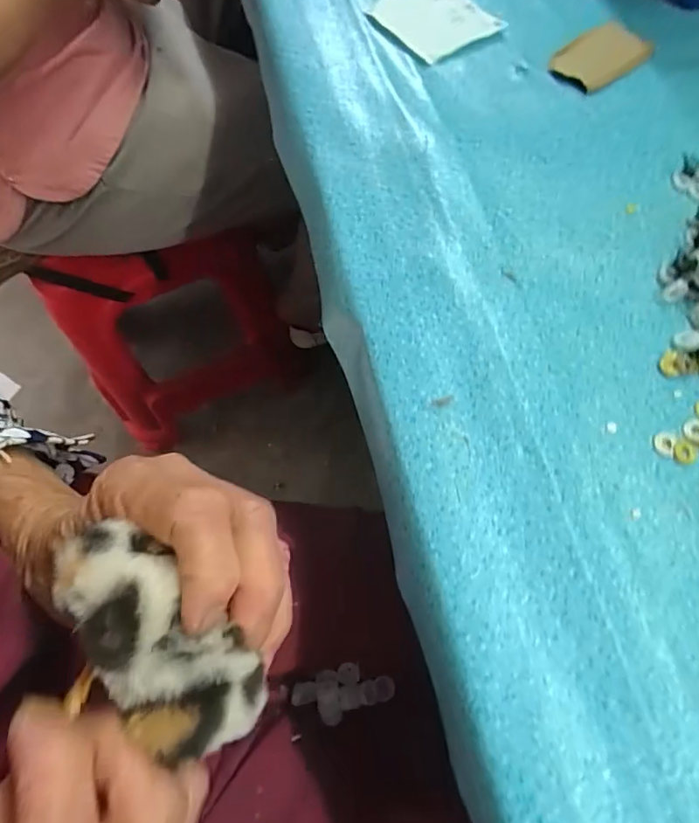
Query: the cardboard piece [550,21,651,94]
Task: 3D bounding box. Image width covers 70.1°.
[{"bbox_3d":[0.181,-0.257,0.358,0.075,0.004,0.047,-38,71,-14],"label":"cardboard piece"}]

